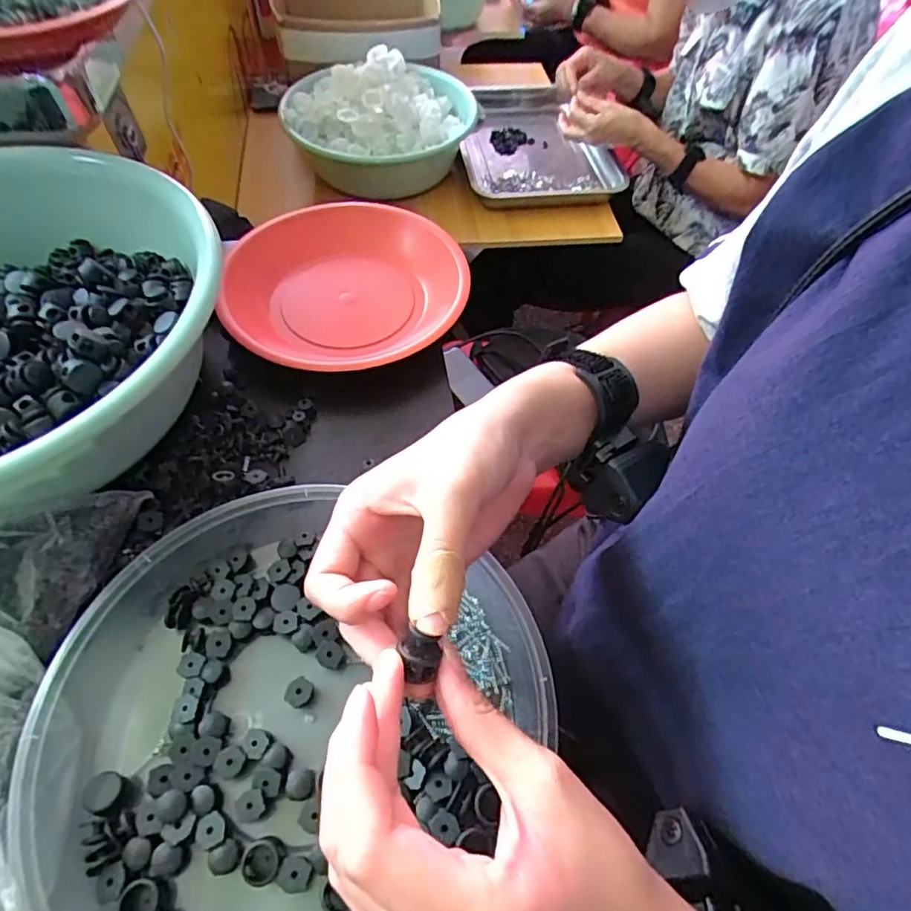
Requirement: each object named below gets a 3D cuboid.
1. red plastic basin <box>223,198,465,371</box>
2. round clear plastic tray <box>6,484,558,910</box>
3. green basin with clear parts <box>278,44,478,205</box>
[{"bbox_3d":[-0.085,-0.136,0.447,0.180,0.039,0.188,-6,57,-7],"label":"red plastic basin"},{"bbox_3d":[-0.086,0.129,0.272,0.229,0.044,0.221,1,56,-2],"label":"round clear plastic tray"},{"bbox_3d":[-0.117,-0.547,0.898,0.305,0.128,0.289,-6,57,-7],"label":"green basin with clear parts"}]

